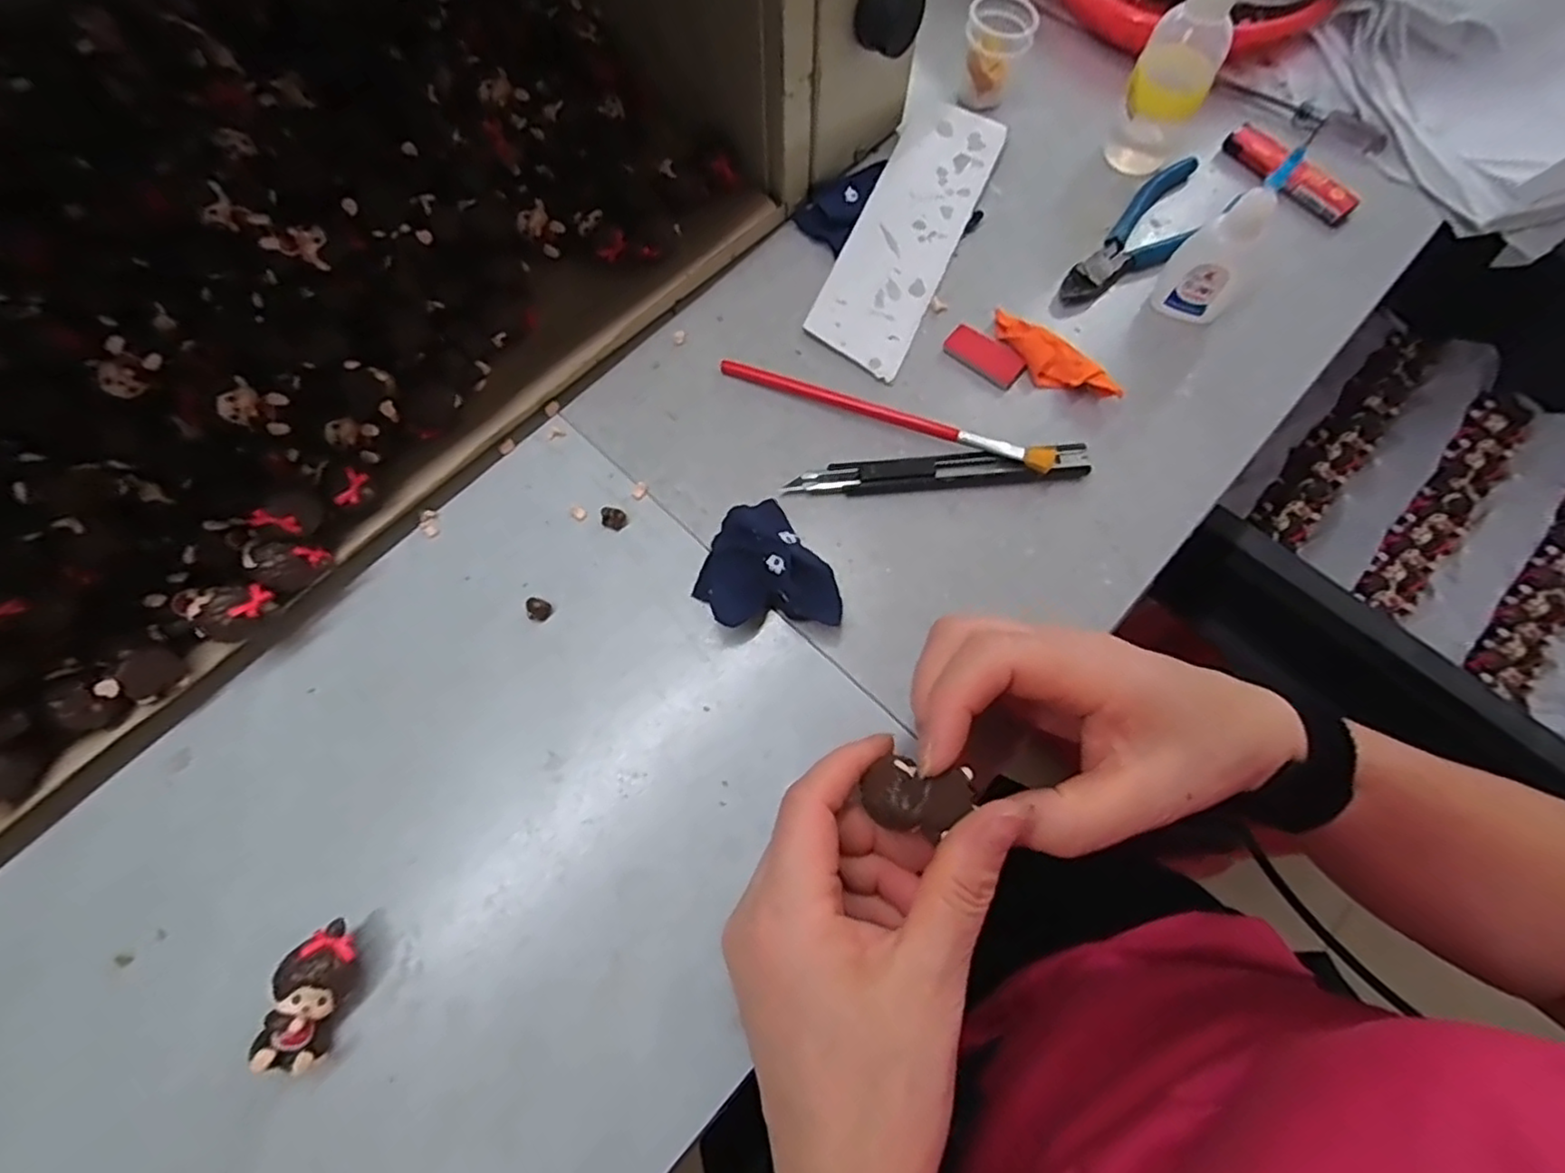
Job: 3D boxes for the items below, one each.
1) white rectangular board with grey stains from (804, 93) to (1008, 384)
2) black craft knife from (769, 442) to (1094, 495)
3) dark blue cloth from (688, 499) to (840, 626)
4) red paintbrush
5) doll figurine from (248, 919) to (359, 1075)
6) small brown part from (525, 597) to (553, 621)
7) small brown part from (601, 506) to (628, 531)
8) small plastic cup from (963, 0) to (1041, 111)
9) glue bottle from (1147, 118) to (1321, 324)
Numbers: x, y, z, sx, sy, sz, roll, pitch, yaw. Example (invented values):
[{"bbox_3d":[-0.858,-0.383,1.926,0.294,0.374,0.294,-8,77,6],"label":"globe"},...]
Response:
[{"bbox_3d":[0.070,-0.198,0.367,0.056,0.005,0.186,24,74,4],"label":"white rectangular board with grey stains"},{"bbox_3d":[0.074,-0.054,0.316,0.140,0.011,0.017,-4,71,-2],"label":"black craft knife"},{"bbox_3d":[-0.009,-0.005,0.297,0.054,0.017,0.066,-34,75,-11],"label":"dark blue cloth"},{"bbox_3d":[0.048,-0.084,0.325,0.167,0.017,0.014,19,72,6],"label":"red paintbrush"},{"bbox_3d":[-0.165,0.143,0.235,0.020,0.026,0.044,16,71,6],"label":"doll figurine"},{"bbox_3d":[-0.109,0.010,0.296,0.010,0.005,0.009,21,72,6],"label":"small brown part"},{"bbox_3d":[-0.078,-0.032,0.311,0.011,0.006,0.010,7,71,2],"label":"small brown part"},{"bbox_3d":[0.125,-0.316,0.391,0.038,0.039,0.034,19,72,5],"label":"small plastic cup"},{"bbox_3d":[0.211,-0.163,0.314,0.033,0.091,0.020,34,74,10],"label":"glue bottle"}]

